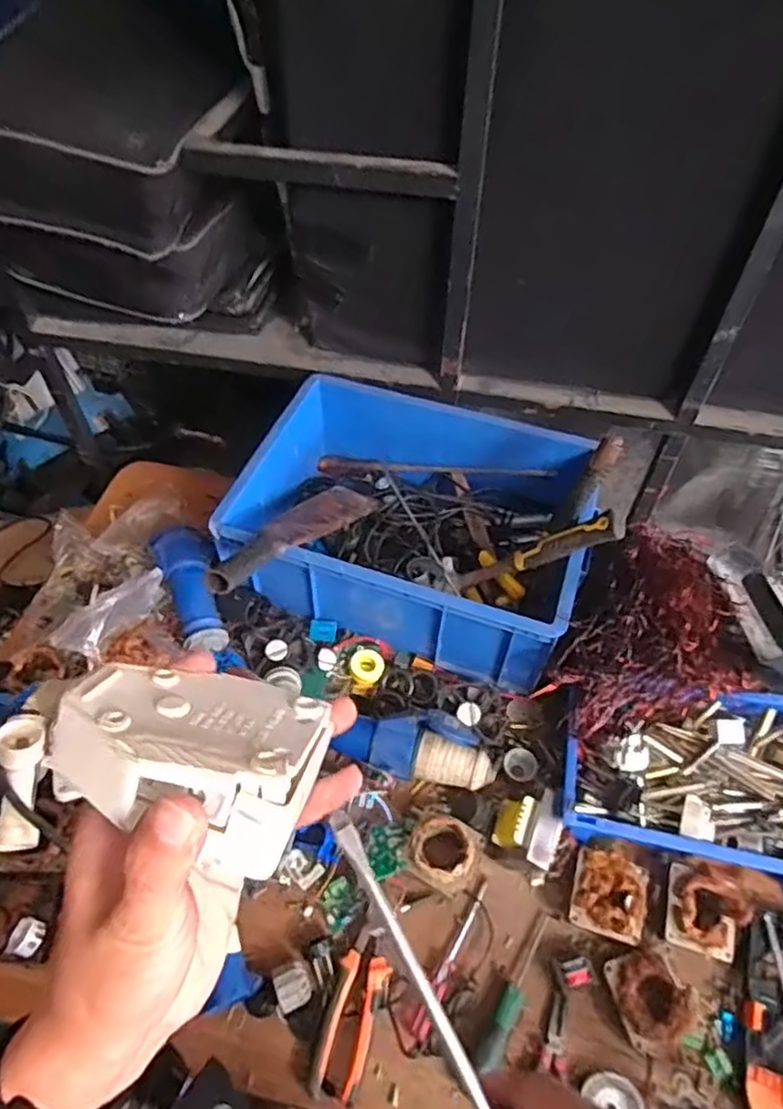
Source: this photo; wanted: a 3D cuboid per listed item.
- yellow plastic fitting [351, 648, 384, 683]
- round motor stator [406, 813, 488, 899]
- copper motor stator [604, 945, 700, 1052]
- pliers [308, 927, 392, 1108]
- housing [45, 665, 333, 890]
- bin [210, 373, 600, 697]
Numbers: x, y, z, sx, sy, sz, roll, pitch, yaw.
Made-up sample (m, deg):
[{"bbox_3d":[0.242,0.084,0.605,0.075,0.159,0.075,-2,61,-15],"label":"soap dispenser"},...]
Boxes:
[{"bbox_3d":[-0.033,0.155,0.935,0.044,0.013,0.046,-18,55,-16],"label":"yellow plastic fitting"},{"bbox_3d":[0.061,0.357,0.798,0.082,0.056,0.079,25,55,16],"label":"round motor stator"},{"bbox_3d":[0.279,0.478,0.723,0.082,0.048,0.088,-12,53,-12],"label":"copper motor stator"},{"bbox_3d":[-0.039,0.487,0.719,0.052,0.019,0.155,16,53,10],"label":"pliers"},{"bbox_3d":[-0.076,0.072,0.245,0.097,0.042,0.061,13,15,8],"label":"housing"},{"bbox_3d":[0.039,-0.057,1.011,0.472,0.167,0.385,16,53,10],"label":"bin"}]

